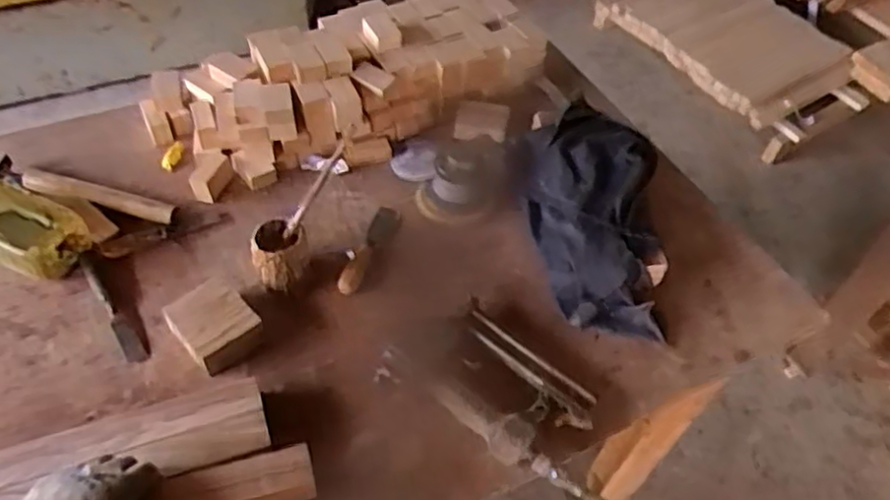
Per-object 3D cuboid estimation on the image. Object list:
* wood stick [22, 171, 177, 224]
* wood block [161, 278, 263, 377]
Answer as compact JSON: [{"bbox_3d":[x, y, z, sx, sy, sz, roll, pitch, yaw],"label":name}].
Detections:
[{"bbox_3d":[-0.488,-0.075,0.970,0.218,0.026,0.026,12,51,4],"label":"wood stick"},{"bbox_3d":[-0.289,0.094,0.859,0.098,0.047,0.085,38,57,23],"label":"wood block"}]

